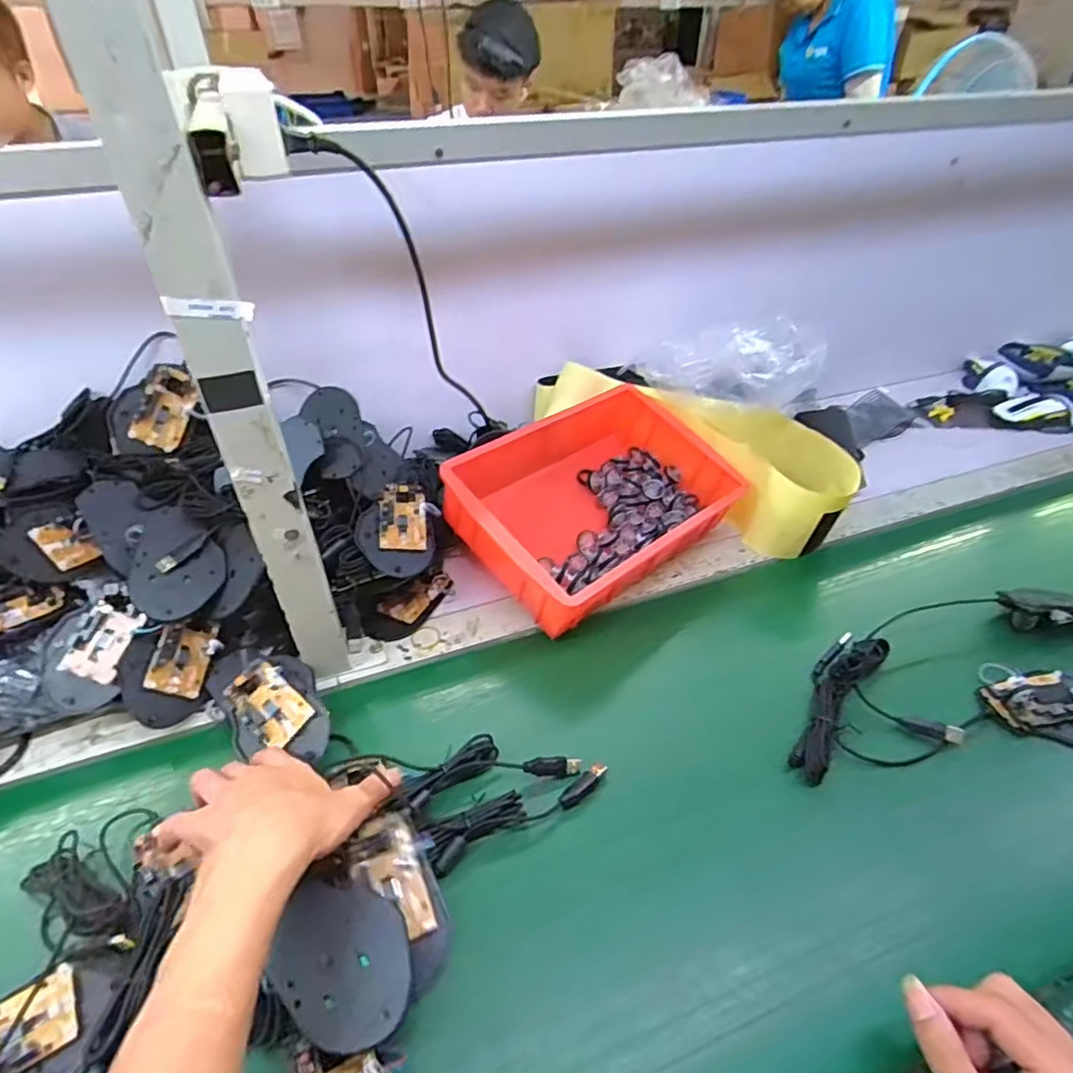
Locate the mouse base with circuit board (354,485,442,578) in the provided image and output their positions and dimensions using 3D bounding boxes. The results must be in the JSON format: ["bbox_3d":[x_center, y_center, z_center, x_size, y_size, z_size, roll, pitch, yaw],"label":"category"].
[{"bbox_3d":[-0.138,-0.007,0.620,0.076,0.020,0.099,9,61,-14],"label":"mouse base with circuit board"}]

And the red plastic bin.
[{"bbox_3d":[0.062,-0.044,0.687,0.288,0.097,0.200,-32,55,-29],"label":"red plastic bin"}]

